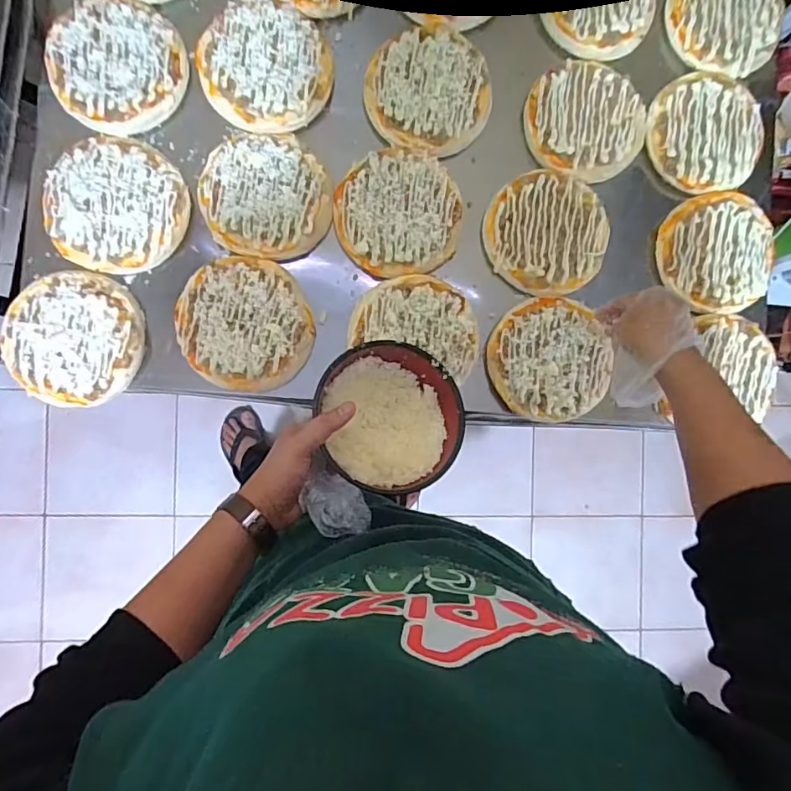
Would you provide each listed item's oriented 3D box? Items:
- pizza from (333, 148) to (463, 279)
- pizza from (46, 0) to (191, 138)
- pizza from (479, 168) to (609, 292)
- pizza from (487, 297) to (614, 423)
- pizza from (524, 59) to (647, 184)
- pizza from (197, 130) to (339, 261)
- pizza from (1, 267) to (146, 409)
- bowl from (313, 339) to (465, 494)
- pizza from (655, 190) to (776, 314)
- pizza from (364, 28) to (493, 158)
[{"bbox_3d":[0.004,-0.214,0.608,0.144,0.020,0.145,0,87,-5],"label":"pizza"},{"bbox_3d":[-0.315,-0.374,0.586,0.142,0.018,0.149,22,85,-4],"label":"pizza"},{"bbox_3d":[0.183,-0.196,0.625,0.144,0.015,0.145,0,87,-5],"label":"pizza"},{"bbox_3d":[0.184,-0.043,0.615,0.140,0.015,0.142,-9,88,-6],"label":"pizza"},{"bbox_3d":[0.232,-0.337,0.636,0.147,0.016,0.138,0,87,-5],"label":"pizza"},{"bbox_3d":[-0.147,-0.228,0.591,0.144,0.017,0.140,5,87,-5],"label":"pizza"},{"bbox_3d":[-0.353,-0.063,0.570,0.136,0.019,0.145,13,86,-5],"label":"pizza"},{"bbox_3d":[-0.004,0.021,0.511,0.131,0.054,0.141,0,87,-5],"label":"bowl"},{"bbox_3d":[0.402,-0.178,0.645,0.145,0.016,0.146,-11,88,-6],"label":"pizza"},{"bbox_3d":[0.040,-0.360,0.615,0.147,0.019,0.140,0,87,-5],"label":"pizza"}]

